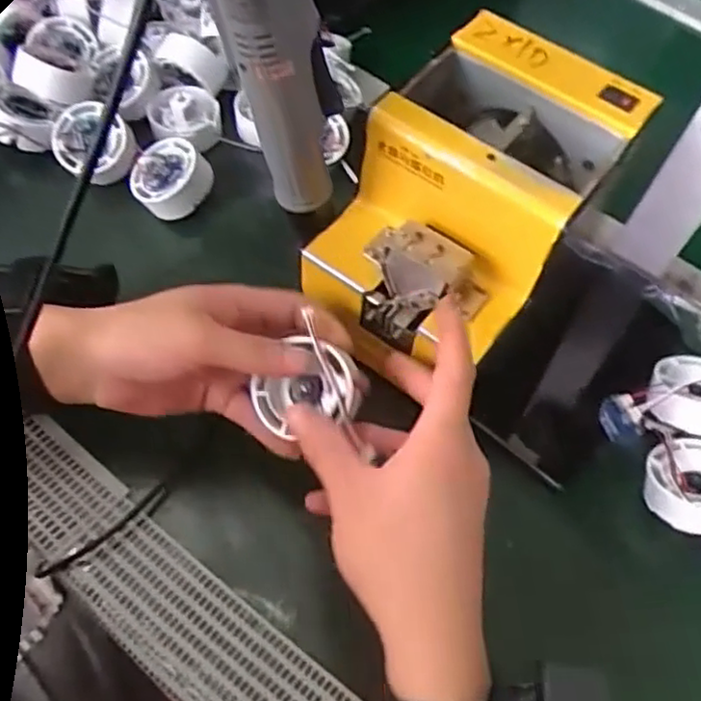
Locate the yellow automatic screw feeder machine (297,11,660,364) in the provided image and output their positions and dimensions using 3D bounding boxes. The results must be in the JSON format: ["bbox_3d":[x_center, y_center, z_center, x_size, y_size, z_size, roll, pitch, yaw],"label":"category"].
[{"bbox_3d":[0.069,-0.082,0.433,0.125,0.135,0.179,34,62,15],"label":"yellow automatic screw feeder machine"}]

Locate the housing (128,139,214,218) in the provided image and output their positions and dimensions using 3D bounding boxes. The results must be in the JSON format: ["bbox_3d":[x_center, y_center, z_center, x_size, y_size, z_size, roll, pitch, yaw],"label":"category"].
[{"bbox_3d":[-0.132,-0.127,0.521,0.055,0.024,0.053,-6,72,19],"label":"housing"}]

